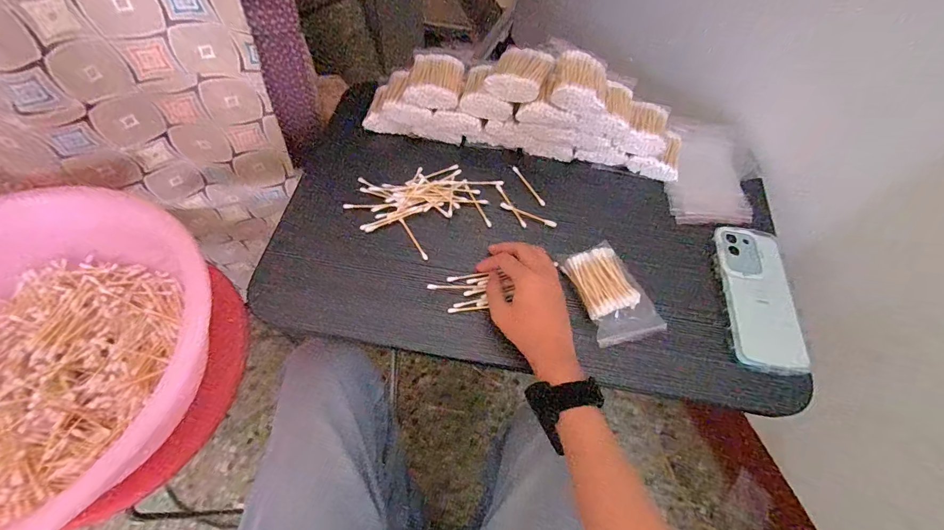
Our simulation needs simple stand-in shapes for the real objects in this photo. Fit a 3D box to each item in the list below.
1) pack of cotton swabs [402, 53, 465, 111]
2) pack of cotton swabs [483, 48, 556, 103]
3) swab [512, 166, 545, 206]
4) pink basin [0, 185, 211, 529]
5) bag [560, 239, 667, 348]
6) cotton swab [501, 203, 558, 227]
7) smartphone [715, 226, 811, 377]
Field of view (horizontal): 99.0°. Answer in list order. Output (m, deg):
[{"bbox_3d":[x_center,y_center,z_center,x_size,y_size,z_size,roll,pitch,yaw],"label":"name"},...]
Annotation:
[{"bbox_3d":[-0.046,-0.227,0.497,0.065,0.033,0.061,5,61,-1],"label":"pack of cotton swabs"},{"bbox_3d":[0.057,-0.224,0.474,0.063,0.027,0.065,24,62,9],"label":"pack of cotton swabs"},{"bbox_3d":[0.072,-0.101,0.511,0.008,0.004,0.069,-25,65,-16],"label":"swab"},{"bbox_3d":[-0.431,0.090,0.389,0.317,0.105,0.284,-36,69,-21],"label":"pink basin"},{"bbox_3d":[0.147,0.032,0.431,0.069,0.022,0.106,-19,64,-13],"label":"bag"},{"bbox_3d":[0.068,-0.061,0.488,0.071,0.004,0.008,22,62,8],"label":"cotton swab"},{"bbox_3d":[0.313,0.033,0.439,0.072,0.012,0.167,9,61,1],"label":"smartphone"}]

